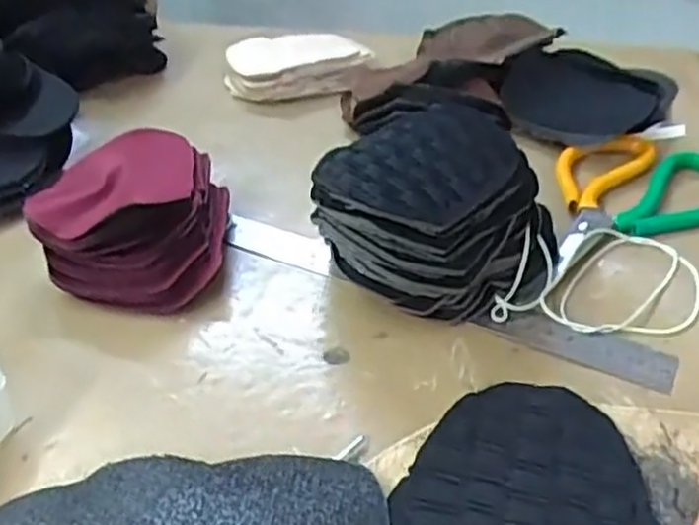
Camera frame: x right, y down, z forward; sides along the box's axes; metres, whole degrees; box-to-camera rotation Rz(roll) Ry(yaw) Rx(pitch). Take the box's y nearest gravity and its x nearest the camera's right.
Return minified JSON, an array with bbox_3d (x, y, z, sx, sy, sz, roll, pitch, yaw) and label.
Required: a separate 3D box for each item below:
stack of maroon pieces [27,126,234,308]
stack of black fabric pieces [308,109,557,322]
[{"bbox_3d":[-0.121,-0.027,0.407,0.099,0.050,0.120,-3,37,-2],"label":"stack of maroon pieces"},{"bbox_3d":[0.047,-0.026,0.370,0.125,0.076,0.092,-19,40,-22],"label":"stack of black fabric pieces"}]

